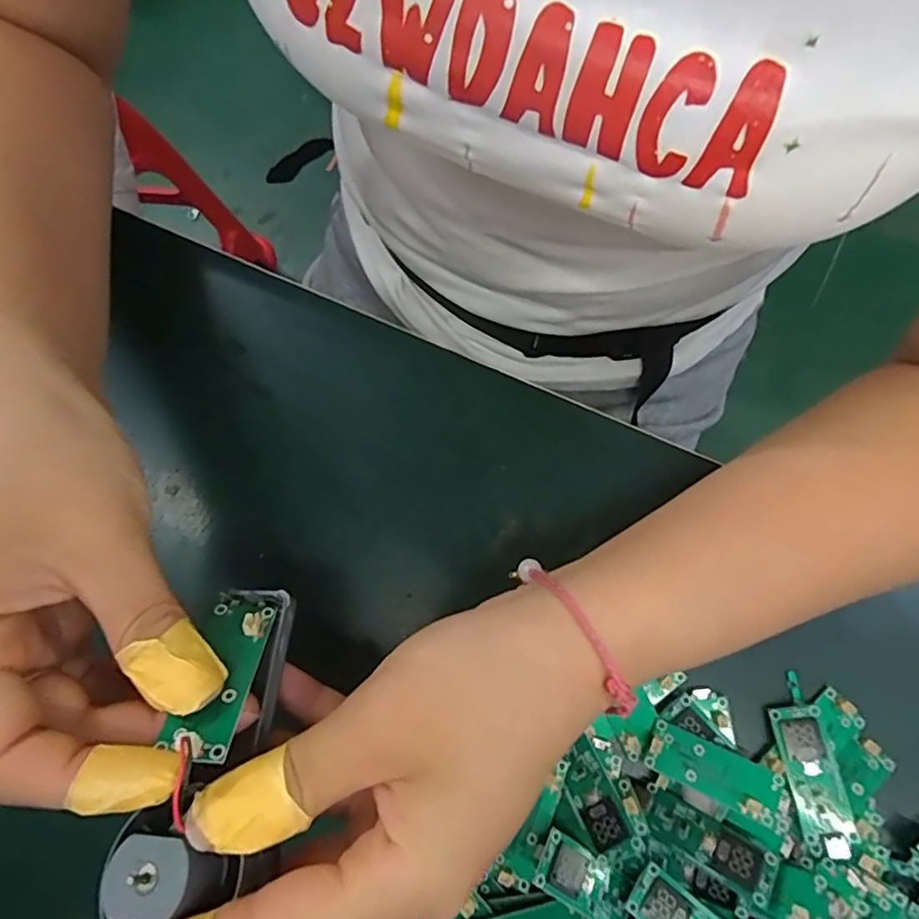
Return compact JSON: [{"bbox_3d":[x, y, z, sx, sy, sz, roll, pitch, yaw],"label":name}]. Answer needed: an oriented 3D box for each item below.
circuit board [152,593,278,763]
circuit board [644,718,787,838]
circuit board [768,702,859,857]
[{"bbox_3d":[-0.067,0.058,0.167,0.019,0.008,0.052,-4,36,0],"label":"circuit board"},{"bbox_3d":[0.098,0.120,0.227,0.051,0.006,0.019,22,75,20],"label":"circuit board"},{"bbox_3d":[0.137,0.122,0.227,0.020,0.006,0.049,-9,78,0],"label":"circuit board"}]

